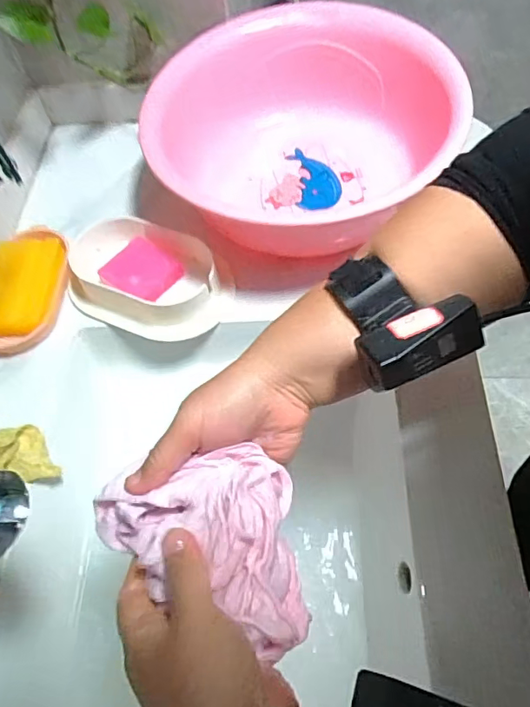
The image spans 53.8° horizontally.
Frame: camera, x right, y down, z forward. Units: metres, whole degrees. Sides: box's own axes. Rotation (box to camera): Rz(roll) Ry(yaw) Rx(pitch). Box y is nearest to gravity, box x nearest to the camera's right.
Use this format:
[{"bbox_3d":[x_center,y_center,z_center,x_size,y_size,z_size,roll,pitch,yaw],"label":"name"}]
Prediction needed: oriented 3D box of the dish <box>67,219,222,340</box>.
[{"bbox_3d":[-0.120,-0.076,0.539,0.170,0.056,0.112,15,61,13],"label":"dish"}]

